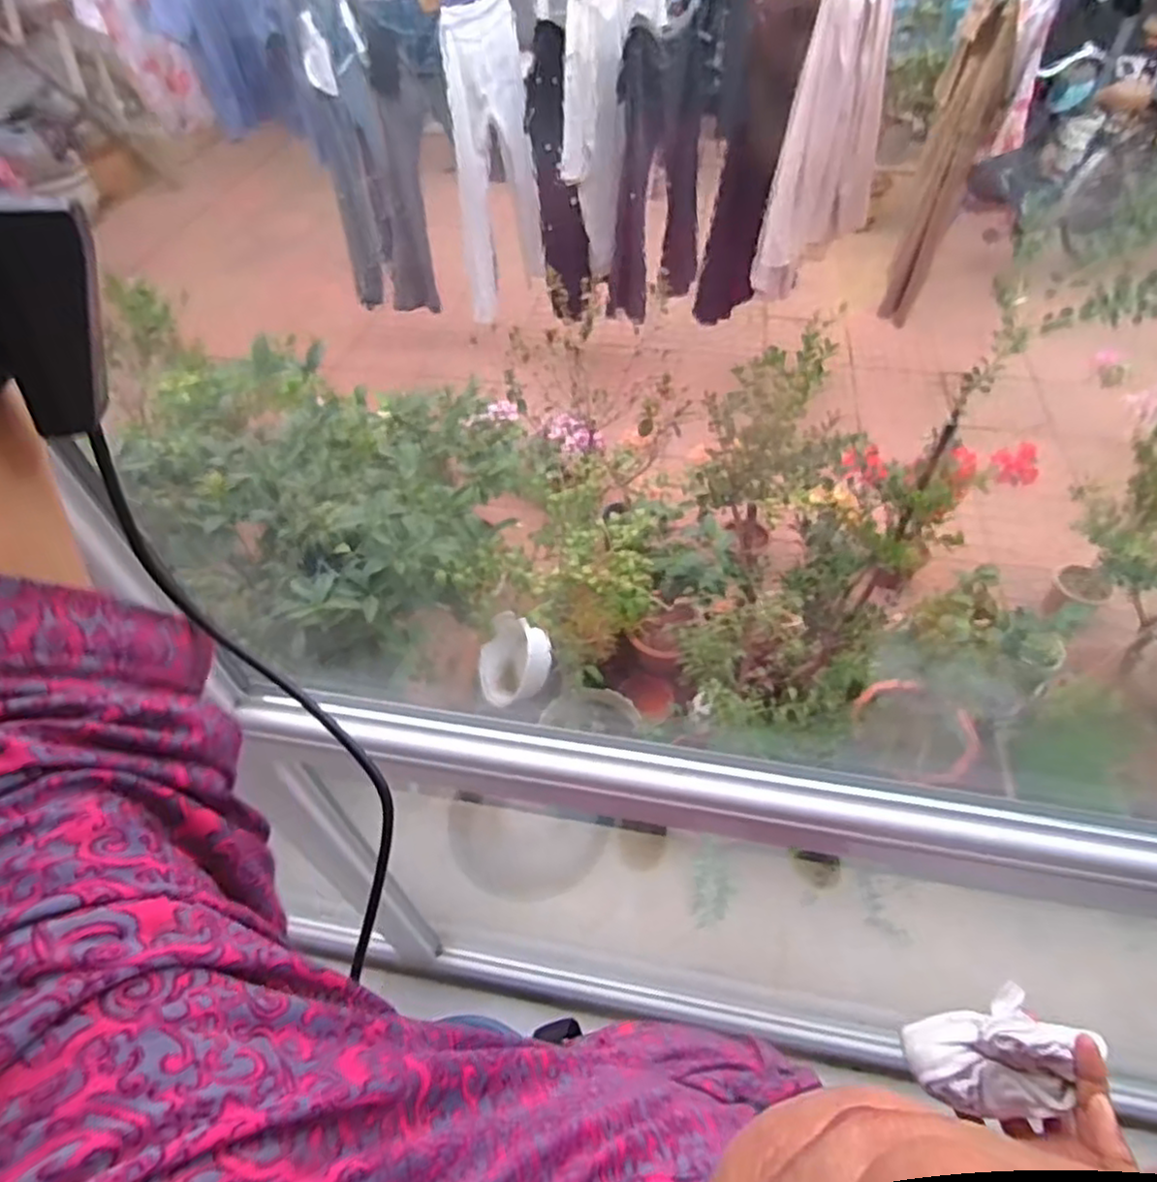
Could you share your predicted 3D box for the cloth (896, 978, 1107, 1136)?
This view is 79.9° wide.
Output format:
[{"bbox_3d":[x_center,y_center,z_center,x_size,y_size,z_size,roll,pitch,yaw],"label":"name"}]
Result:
[{"bbox_3d":[0.291,0.325,0.480,0.110,0.059,0.071,-14,52,-9],"label":"cloth"}]

